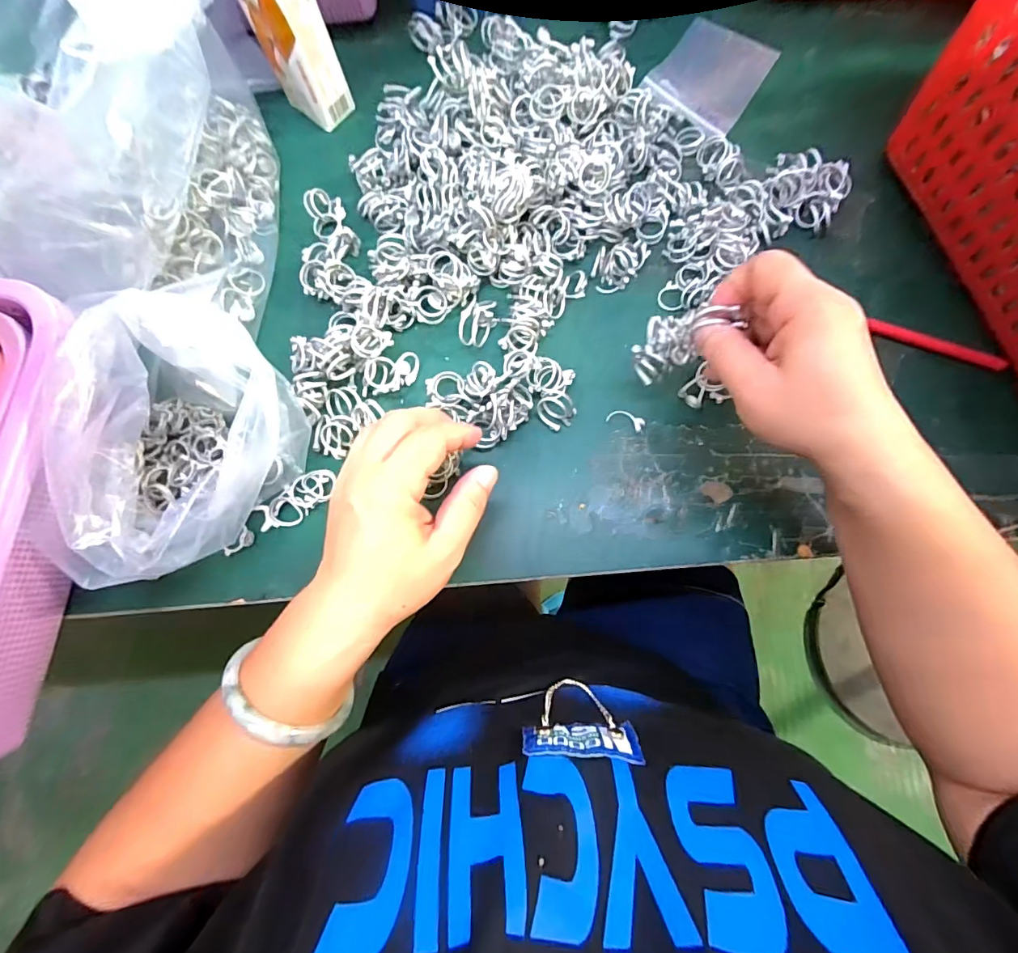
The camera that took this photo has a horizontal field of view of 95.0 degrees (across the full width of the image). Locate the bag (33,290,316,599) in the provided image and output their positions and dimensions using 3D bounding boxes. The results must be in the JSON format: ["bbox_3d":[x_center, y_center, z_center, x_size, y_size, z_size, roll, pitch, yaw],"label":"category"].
[{"bbox_3d":[-0.196,-0.021,0.282,0.113,0.094,0.158,-1,77,0],"label":"bag"}]

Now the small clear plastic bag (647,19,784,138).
[{"bbox_3d":[0.171,-0.341,0.397,0.078,0.015,0.109,33,79,7],"label":"small clear plastic bag"}]

